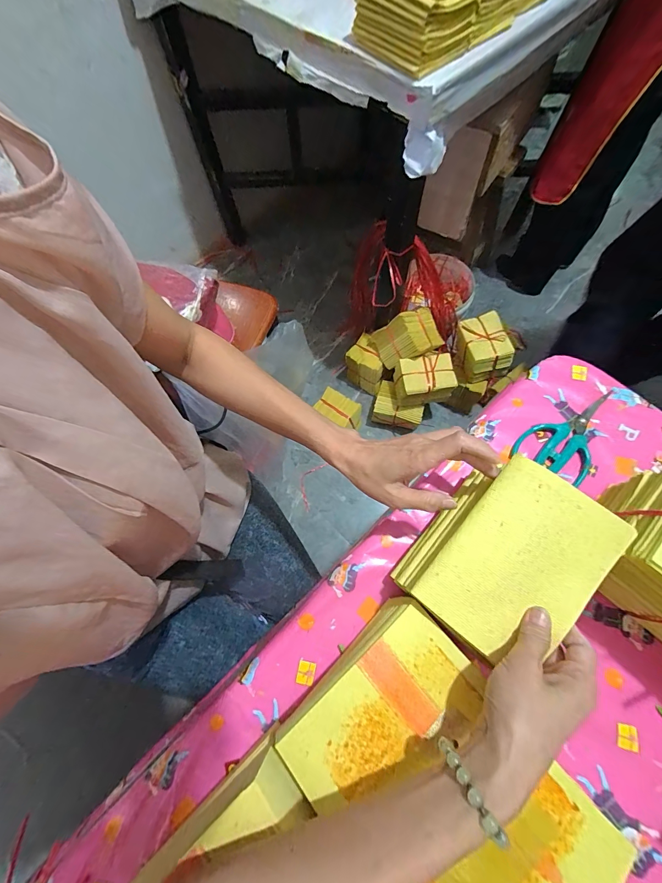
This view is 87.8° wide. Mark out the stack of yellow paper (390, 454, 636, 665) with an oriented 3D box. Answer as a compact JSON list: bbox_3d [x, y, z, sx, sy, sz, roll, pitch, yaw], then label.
[{"bbox_3d":[0.160,0.109,0.325,0.127,0.076,0.162,39,77,15],"label":"stack of yellow paper"}]

